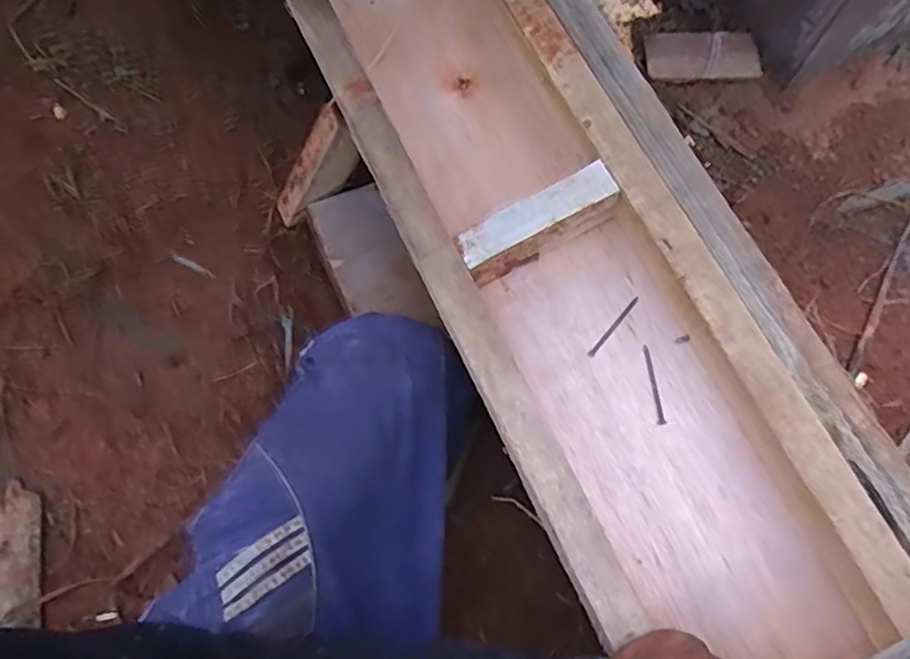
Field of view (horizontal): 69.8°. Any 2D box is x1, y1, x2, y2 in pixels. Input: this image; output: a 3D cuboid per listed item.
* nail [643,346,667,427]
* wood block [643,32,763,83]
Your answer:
[{"bbox_3d":[0.183,0.051,0.596,0.007,0.004,0.073,-5,72,-3],"label":"nail"},{"bbox_3d":[0.392,-0.431,1.029,0.177,0.016,0.081,-1,72,-2],"label":"wood block"}]

